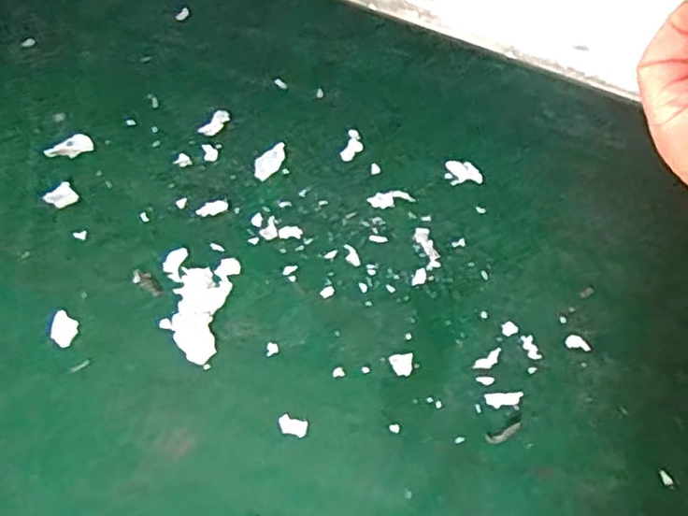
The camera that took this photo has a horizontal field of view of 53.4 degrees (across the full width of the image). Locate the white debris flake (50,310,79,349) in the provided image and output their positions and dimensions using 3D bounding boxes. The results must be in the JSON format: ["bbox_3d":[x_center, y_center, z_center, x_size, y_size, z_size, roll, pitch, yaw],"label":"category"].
[{"bbox_3d":[-0.274,0.068,0.672,0.025,0.004,0.039,-5,57,-8],"label":"white debris flake"}]

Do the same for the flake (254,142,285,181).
[{"bbox_3d":[-0.087,-0.115,0.813,0.030,0.004,0.056,37,61,18],"label":"flake"}]

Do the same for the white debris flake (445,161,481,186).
[{"bbox_3d":[0.144,-0.101,0.820,0.045,0.004,0.036,14,57,4],"label":"white debris flake"}]

